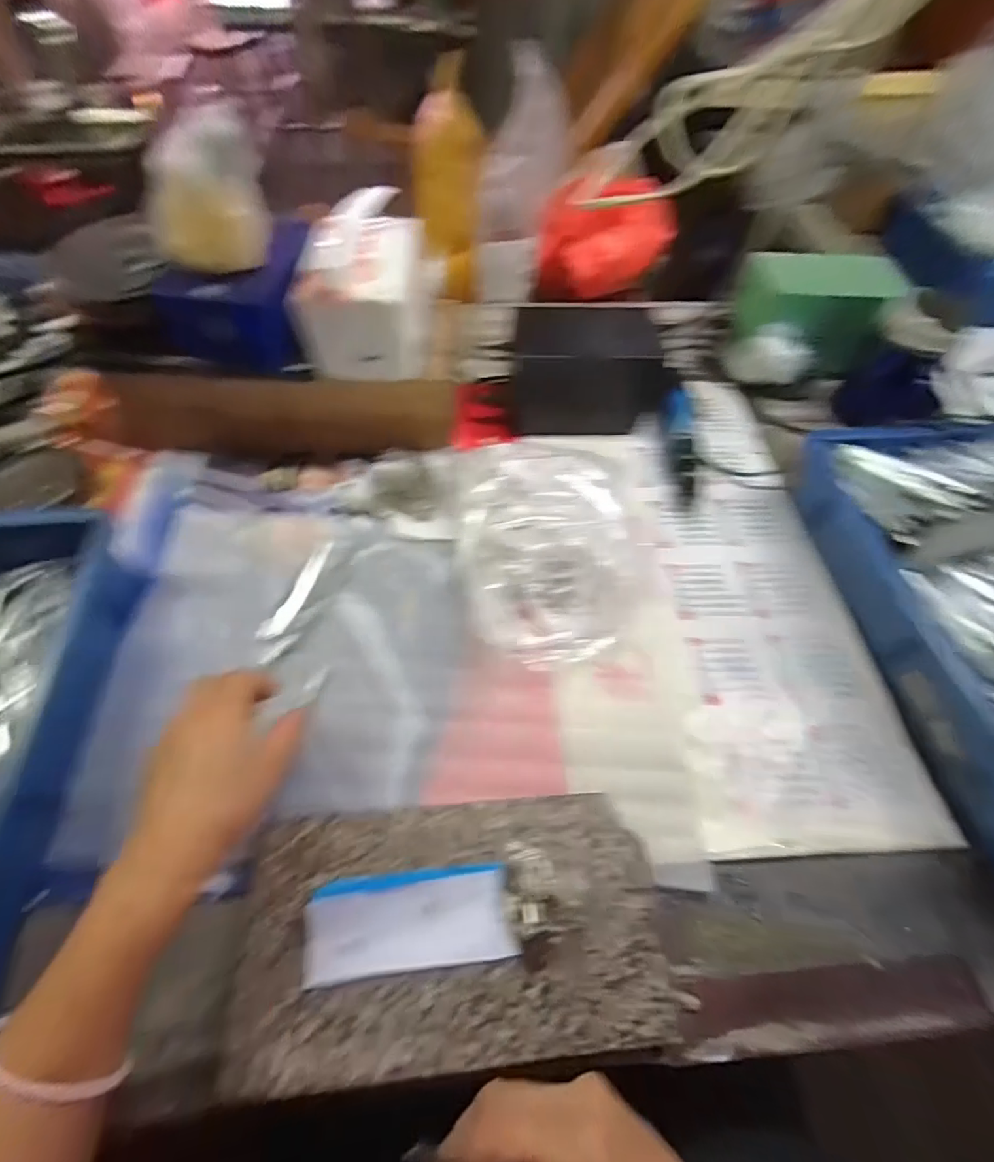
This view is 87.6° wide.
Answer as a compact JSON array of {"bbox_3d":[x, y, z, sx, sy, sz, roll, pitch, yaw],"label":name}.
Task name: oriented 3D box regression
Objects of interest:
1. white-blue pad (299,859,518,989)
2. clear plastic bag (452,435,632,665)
[{"bbox_3d":[-0.051,0.200,0.305,0.115,0.009,0.050,-5,57,-6],"label":"white-blue pad"},{"bbox_3d":[0.049,-0.025,0.453,0.162,0.071,0.190,-1,57,-6],"label":"clear plastic bag"}]

